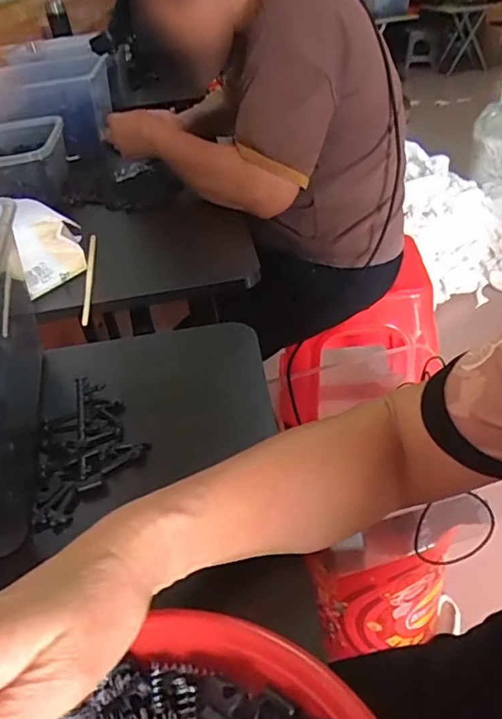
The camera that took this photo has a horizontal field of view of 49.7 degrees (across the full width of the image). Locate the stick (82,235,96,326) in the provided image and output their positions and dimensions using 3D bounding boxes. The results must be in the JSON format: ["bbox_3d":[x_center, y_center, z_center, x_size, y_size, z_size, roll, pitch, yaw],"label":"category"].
[{"bbox_3d":[-0.195,-0.106,0.656,0.008,0.012,0.214,-10,37,-5],"label":"stick"}]

